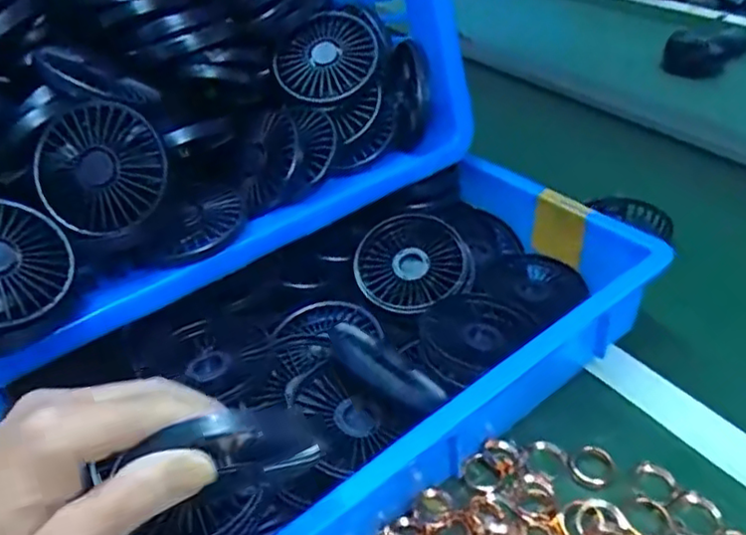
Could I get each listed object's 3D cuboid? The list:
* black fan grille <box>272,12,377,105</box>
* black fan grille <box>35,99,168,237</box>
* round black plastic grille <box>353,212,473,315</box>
[{"bbox_3d":[-0.036,-0.174,0.540,0.084,0.027,0.083,-1,75,5],"label":"black fan grille"},{"bbox_3d":[-0.178,-0.064,0.419,0.082,0.081,0.017,-31,0,-1],"label":"black fan grille"},{"bbox_3d":[0.032,-0.004,0.505,0.089,0.024,0.089,-2,65,4],"label":"round black plastic grille"}]

